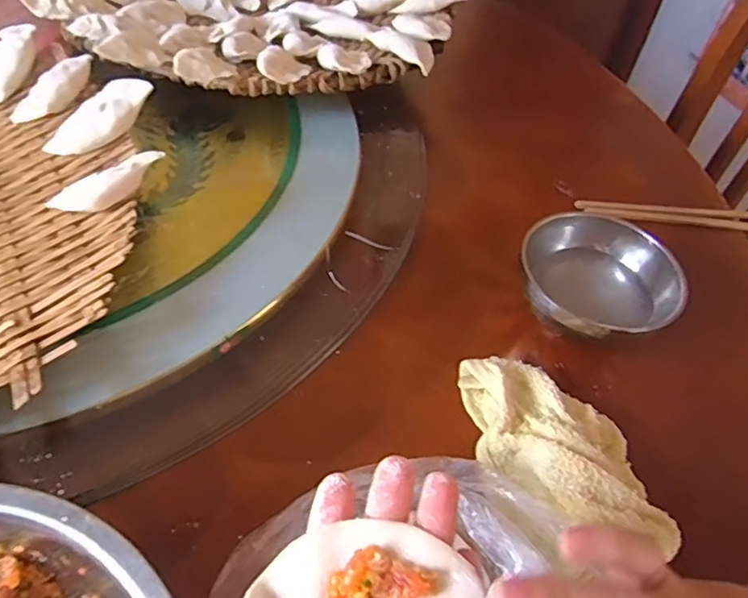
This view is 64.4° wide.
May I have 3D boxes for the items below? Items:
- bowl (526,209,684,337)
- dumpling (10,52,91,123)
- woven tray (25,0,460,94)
[{"bbox_3d":[0.156,-0.007,0.427,0.107,0.053,0.108,3,49,-3],"label":"bowl"},{"bbox_3d":[-0.240,-0.156,0.445,0.072,0.018,0.027,-44,63,-6],"label":"dumpling"},{"bbox_3d":[-0.120,-0.301,0.598,0.367,0.057,0.362,-19,54,-20],"label":"woven tray"}]

